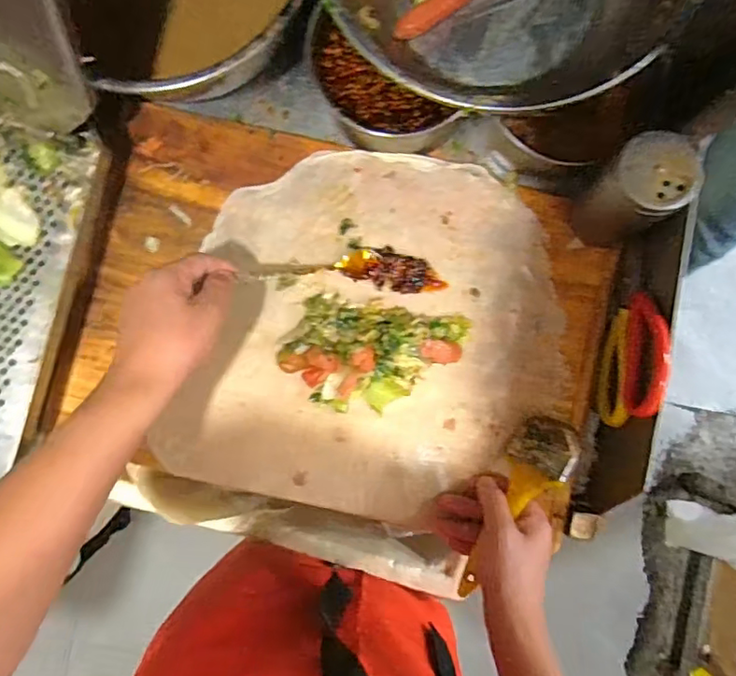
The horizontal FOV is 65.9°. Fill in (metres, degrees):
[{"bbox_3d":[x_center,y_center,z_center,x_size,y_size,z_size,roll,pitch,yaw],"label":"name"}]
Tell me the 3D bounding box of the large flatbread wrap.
[{"bbox_3d":[0.012,-0.002,0.520,0.338,0.034,0.327,13,88,0],"label":"large flatbread wrap"}]

